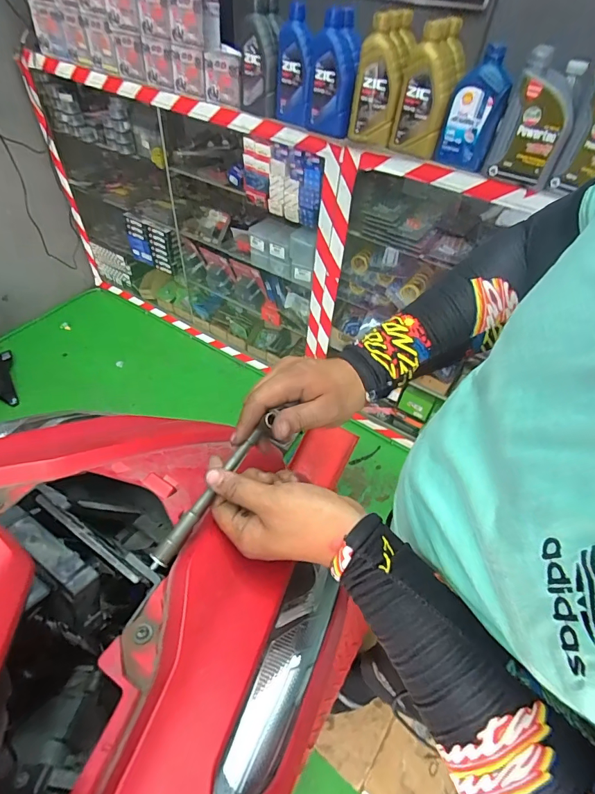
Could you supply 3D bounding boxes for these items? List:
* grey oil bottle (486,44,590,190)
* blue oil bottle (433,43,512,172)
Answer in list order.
[{"bbox_3d":[0.512,-0.583,0.856,0.130,0.215,0.080,15,48,7],"label":"grey oil bottle"},{"bbox_3d":[0.398,-0.643,0.907,0.115,0.212,0.064,16,48,8],"label":"blue oil bottle"}]

